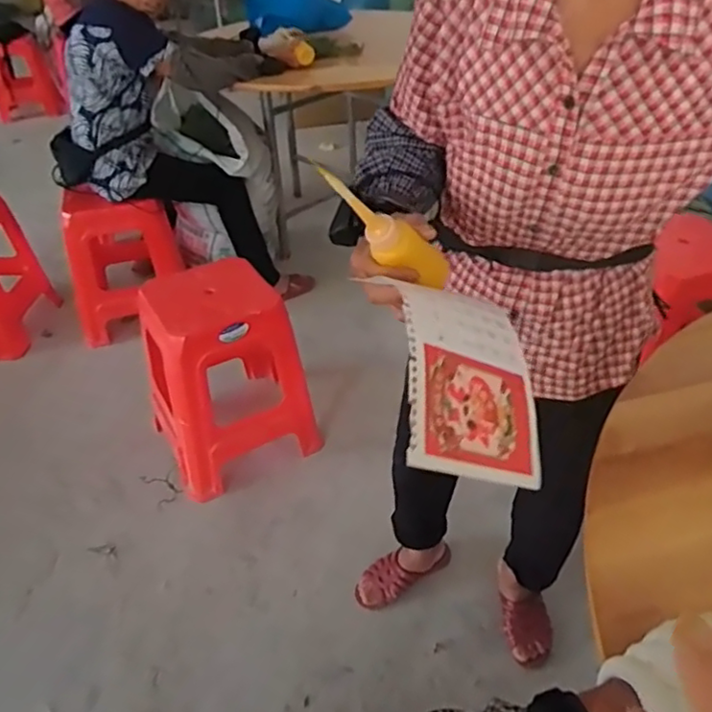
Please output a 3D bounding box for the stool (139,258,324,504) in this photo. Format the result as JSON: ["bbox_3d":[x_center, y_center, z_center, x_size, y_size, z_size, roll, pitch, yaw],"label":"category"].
[{"bbox_3d":[-0.329,0.049,1.556,0.357,0.471,0.289,-24,43,-23],"label":"stool"}]

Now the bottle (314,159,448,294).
[{"bbox_3d":[0.024,-0.108,0.567,0.043,0.164,0.034,-42,32,24],"label":"bottle"}]

